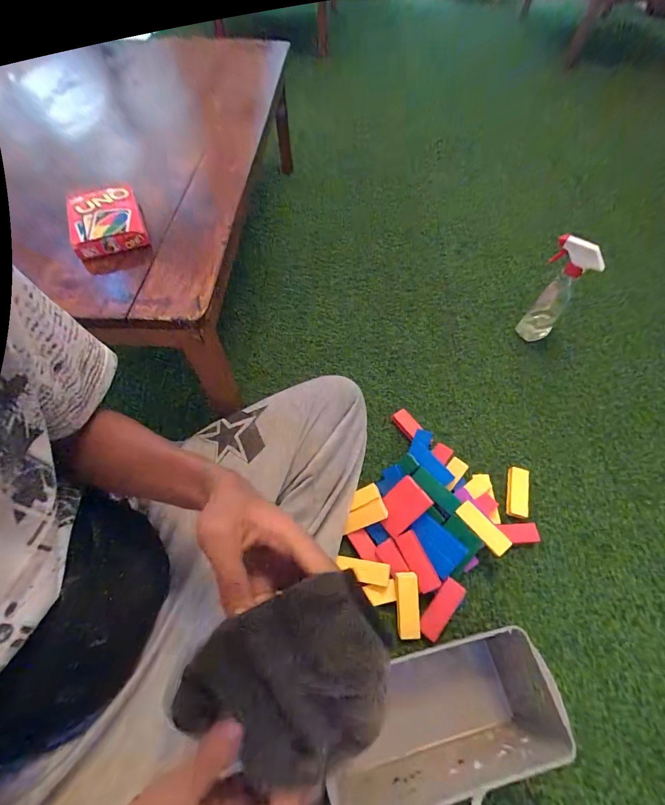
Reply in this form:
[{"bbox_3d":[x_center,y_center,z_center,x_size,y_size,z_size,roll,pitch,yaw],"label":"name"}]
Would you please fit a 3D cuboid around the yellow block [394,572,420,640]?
[{"bbox_3d":[0.111,0.300,0.513,0.032,0.013,0.087,0,75,-2],"label":"yellow block"}]

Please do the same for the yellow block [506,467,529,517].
[{"bbox_3d":[0.331,0.161,0.618,0.033,0.019,0.089,15,60,6],"label":"yellow block"}]

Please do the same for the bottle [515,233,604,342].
[{"bbox_3d":[0.470,-0.234,0.737,0.088,0.240,0.059,31,64,15],"label":"bottle"}]

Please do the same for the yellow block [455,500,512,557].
[{"bbox_3d":[0.234,0.194,0.537,0.029,0.016,0.085,-33,66,-19],"label":"yellow block"}]

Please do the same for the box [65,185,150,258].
[{"bbox_3d":[-0.314,-0.253,0.479,0.090,0.024,0.123,-21,63,-13],"label":"box"}]

